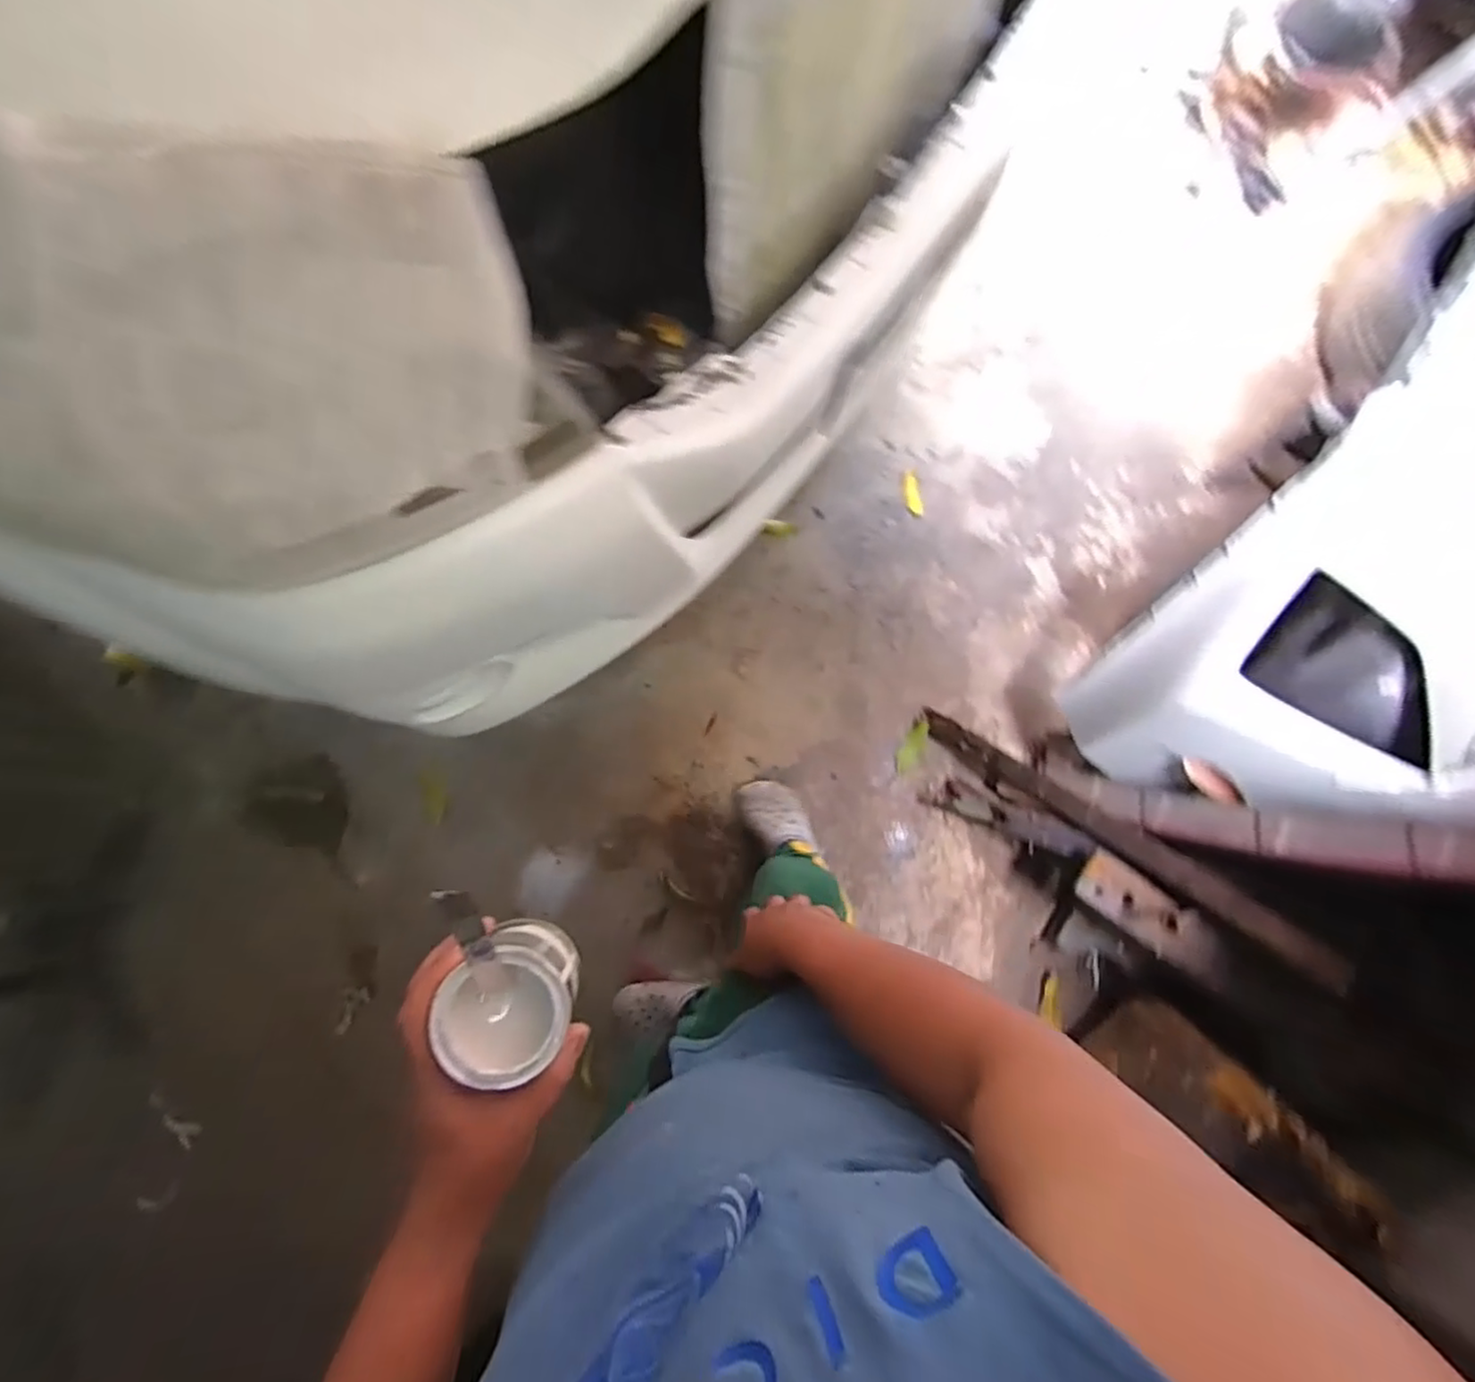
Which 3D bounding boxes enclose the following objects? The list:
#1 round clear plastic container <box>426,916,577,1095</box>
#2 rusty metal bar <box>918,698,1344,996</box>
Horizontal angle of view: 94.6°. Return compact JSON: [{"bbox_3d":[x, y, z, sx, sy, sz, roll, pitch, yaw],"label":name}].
[{"bbox_3d":[-0.130,0.184,0.402,0.067,0.064,0.071,0,79,-1],"label":"round clear plastic container"},{"bbox_3d":[0.712,0.274,1.286,0.773,0.058,0.058,36,79,33],"label":"rusty metal bar"}]

